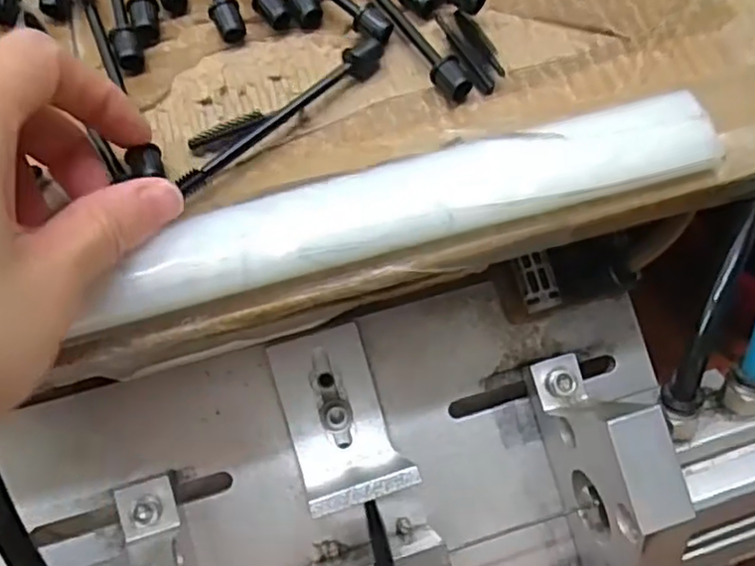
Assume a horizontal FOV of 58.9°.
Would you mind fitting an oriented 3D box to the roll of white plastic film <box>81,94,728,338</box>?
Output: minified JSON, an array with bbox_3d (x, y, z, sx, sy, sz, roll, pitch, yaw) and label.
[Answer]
[{"bbox_3d":[0.011,-0.025,0.198,0.188,0.011,0.027,-15,63,-8],"label":"roll of white plastic film"}]

